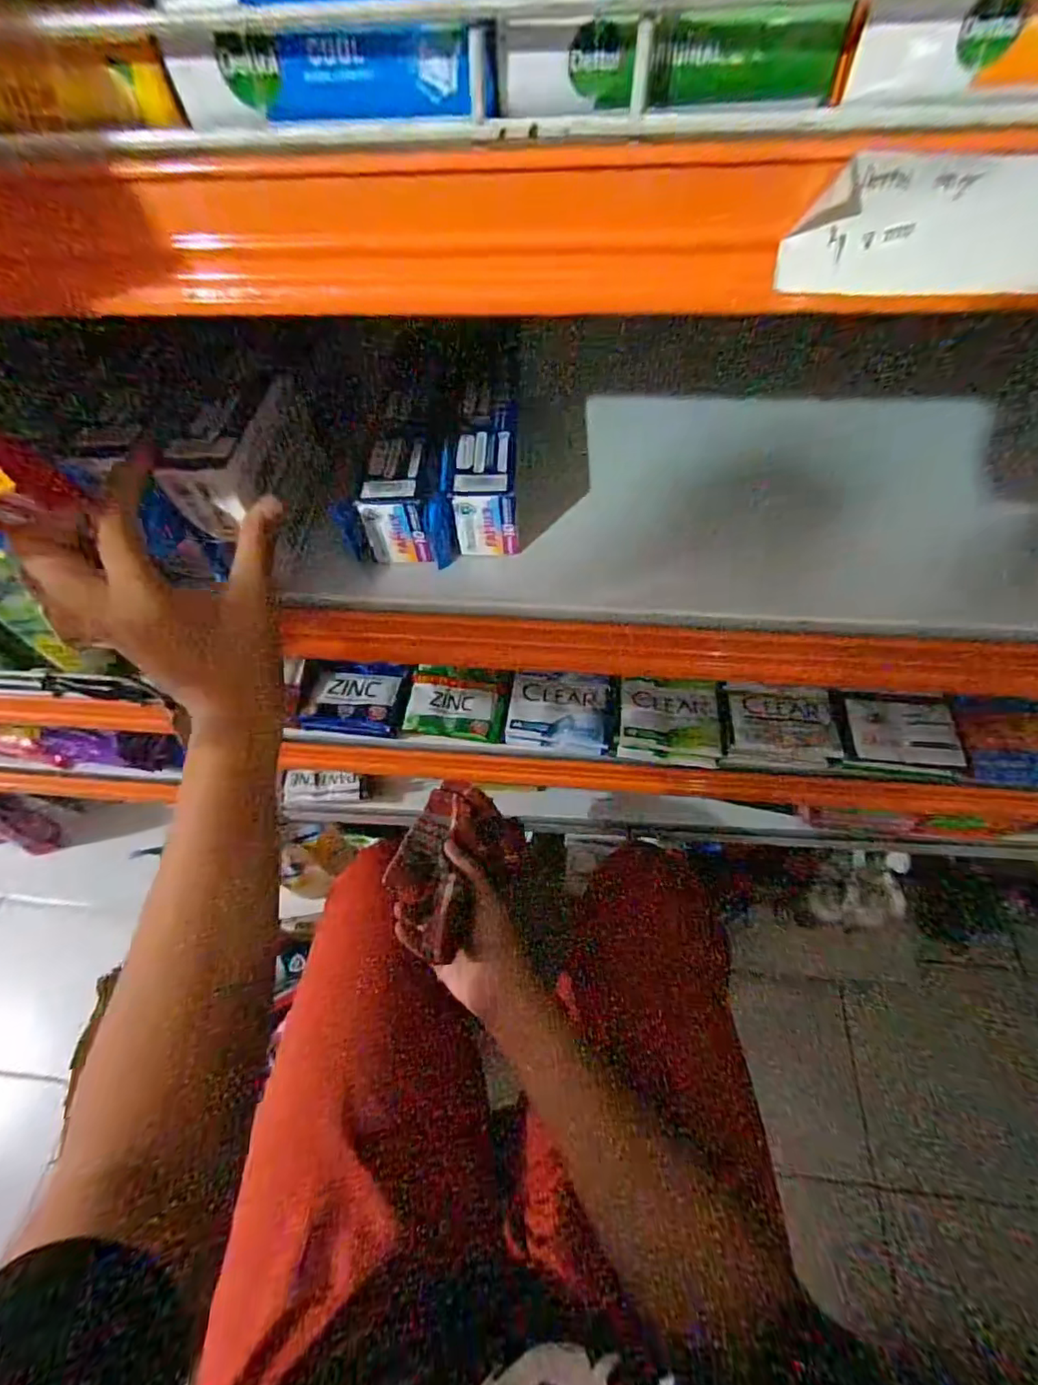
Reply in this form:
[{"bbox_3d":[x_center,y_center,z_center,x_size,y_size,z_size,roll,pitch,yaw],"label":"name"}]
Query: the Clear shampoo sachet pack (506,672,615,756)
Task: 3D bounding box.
[{"bbox_3d":[0.038,0.014,0.486,0.092,0.016,0.075,5,60,5],"label":"Clear shampoo sachet pack"}]

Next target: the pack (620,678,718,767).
[{"bbox_3d":[0.132,0.019,0.475,0.082,0.025,0.081,6,60,6],"label":"pack"}]

